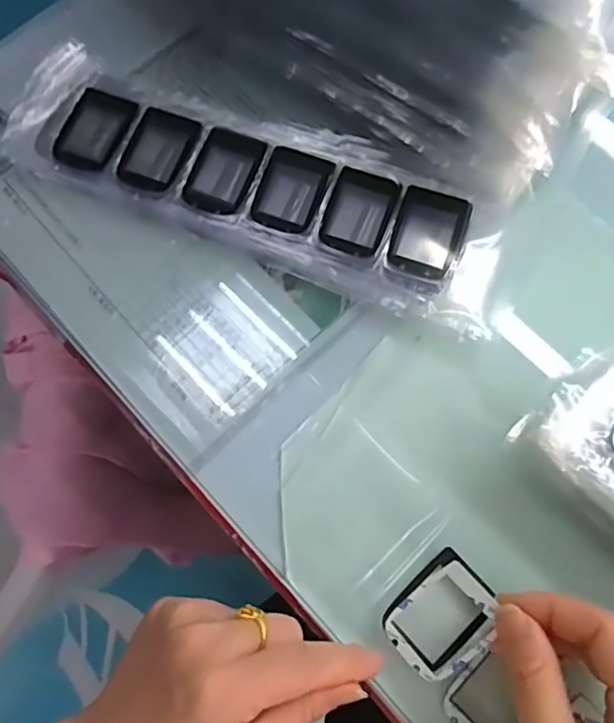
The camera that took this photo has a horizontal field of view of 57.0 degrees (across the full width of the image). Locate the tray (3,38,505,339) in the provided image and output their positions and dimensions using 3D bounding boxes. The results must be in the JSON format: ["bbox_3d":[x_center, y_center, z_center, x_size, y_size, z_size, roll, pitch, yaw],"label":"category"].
[{"bbox_3d":[-0.031,-0.104,0.330,0.290,0.019,0.077,21,77,7],"label":"tray"}]

